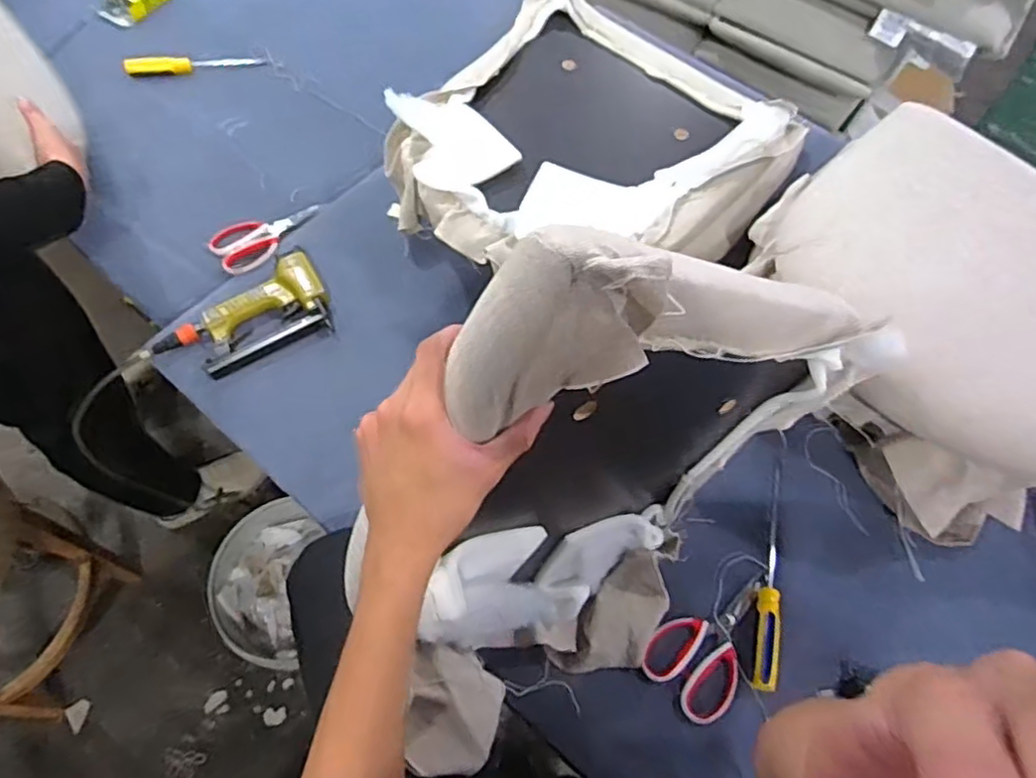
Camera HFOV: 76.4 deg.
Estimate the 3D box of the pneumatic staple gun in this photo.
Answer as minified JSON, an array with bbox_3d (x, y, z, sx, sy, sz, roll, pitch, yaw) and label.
[{"bbox_3d":[-0.393,-0.095,0.938,0.249,0.045,0.111,-26,66,-14],"label":"pneumatic staple gun"}]

